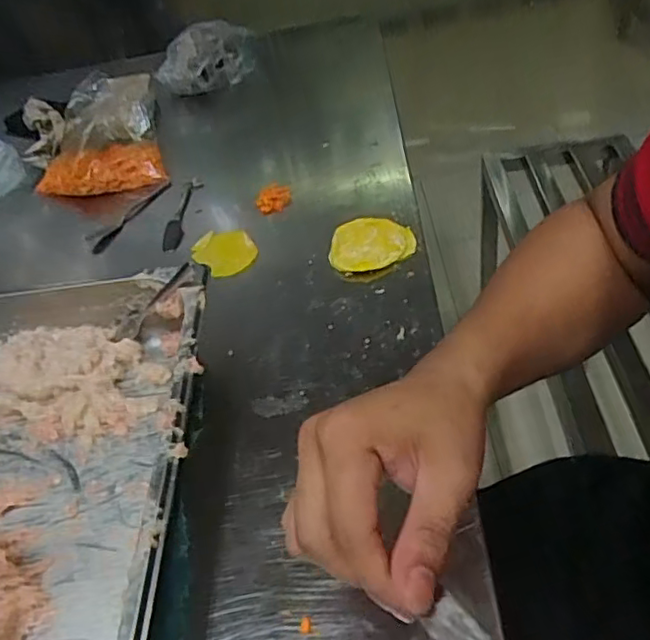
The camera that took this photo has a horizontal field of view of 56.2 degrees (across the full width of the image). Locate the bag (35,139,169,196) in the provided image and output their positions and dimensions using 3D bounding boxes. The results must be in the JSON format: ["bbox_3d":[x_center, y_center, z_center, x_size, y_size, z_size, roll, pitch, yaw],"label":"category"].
[{"bbox_3d":[-0.295,-0.196,0.791,0.173,0.039,0.086,-13,44,-3],"label":"bag"}]

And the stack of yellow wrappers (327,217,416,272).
[{"bbox_3d":[0.045,-0.078,0.618,0.087,0.014,0.070,-21,44,-9],"label":"stack of yellow wrappers"}]

